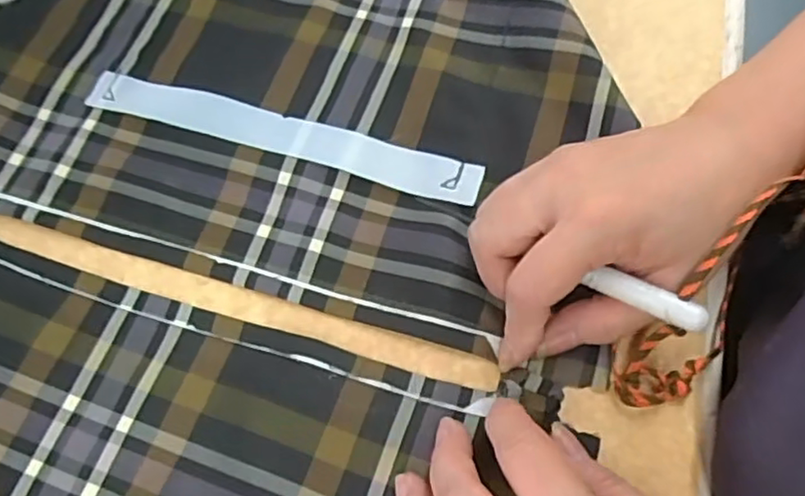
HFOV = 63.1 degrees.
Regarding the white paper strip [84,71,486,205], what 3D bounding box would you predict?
[{"bbox_3d":[-0.063,-0.059,0.333,0.210,0.004,0.024,16,69,9],"label":"white paper strip"}]

